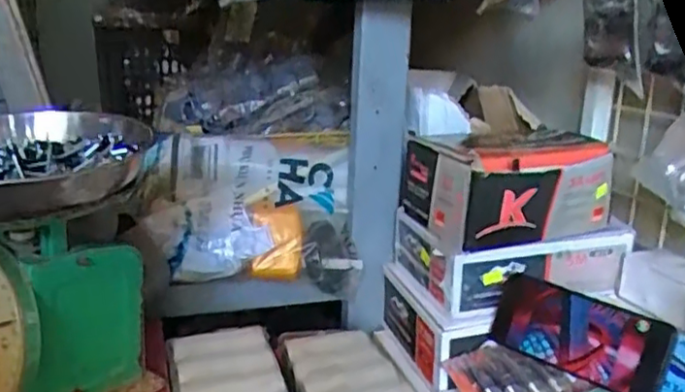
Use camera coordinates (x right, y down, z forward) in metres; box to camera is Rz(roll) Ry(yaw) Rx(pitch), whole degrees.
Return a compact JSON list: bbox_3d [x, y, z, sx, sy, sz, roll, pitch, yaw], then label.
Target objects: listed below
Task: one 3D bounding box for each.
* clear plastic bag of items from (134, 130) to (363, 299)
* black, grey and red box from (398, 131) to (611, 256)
[{"bbox_3d":[-0.111,0.014,0.800,0.249,0.152,0.158,-2,15,-17],"label":"clear plastic bag of items"},{"bbox_3d":[0.178,-0.013,0.713,0.186,0.093,0.166,-2,15,-18],"label":"black, grey and red box"}]

